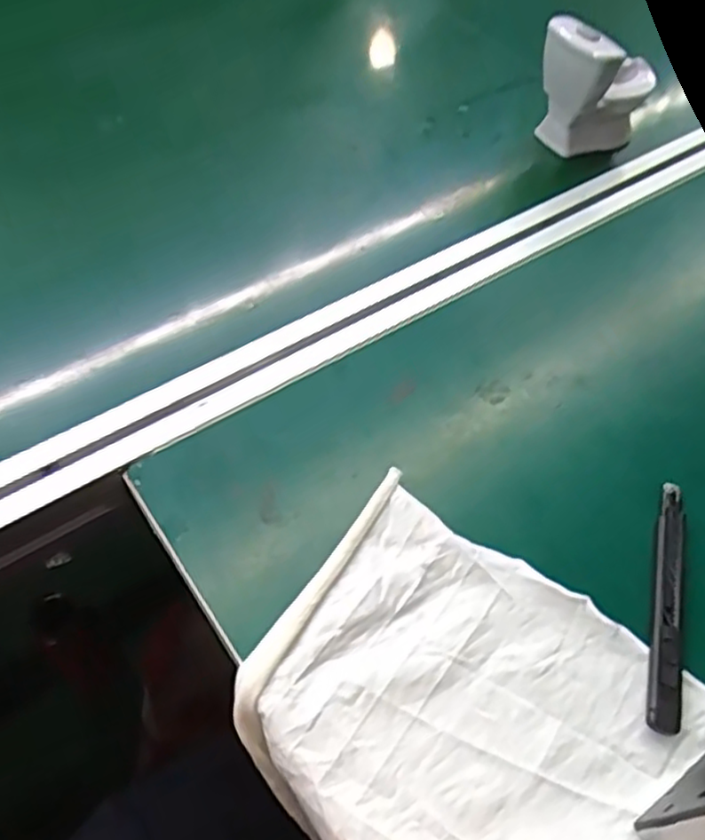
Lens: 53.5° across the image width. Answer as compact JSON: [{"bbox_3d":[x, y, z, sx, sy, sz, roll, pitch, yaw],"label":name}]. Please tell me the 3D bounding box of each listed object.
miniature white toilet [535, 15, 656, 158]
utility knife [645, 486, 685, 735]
[{"bbox_3d":[0.210,-0.285,0.595,0.101,0.094,0.062,-24,60,-19],"label":"miniature white toilet"},{"bbox_3d":[0.167,0.091,0.370,0.015,0.009,0.140,15,55,7],"label":"utility knife"}]

